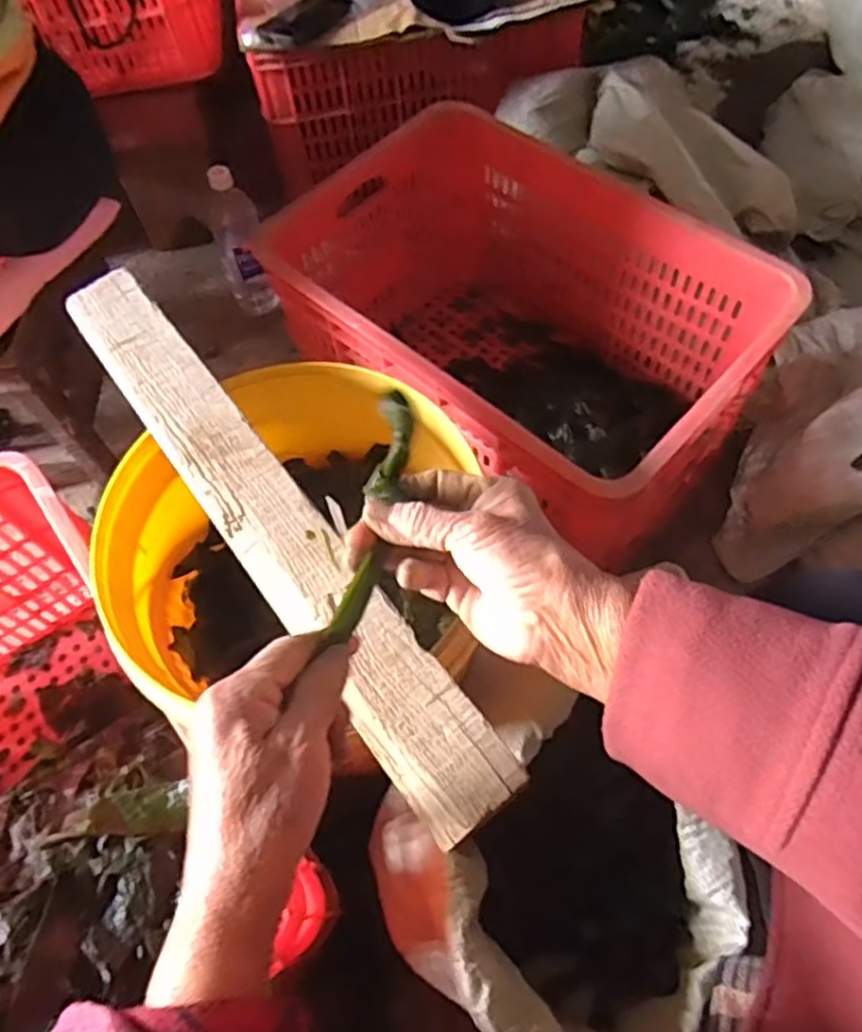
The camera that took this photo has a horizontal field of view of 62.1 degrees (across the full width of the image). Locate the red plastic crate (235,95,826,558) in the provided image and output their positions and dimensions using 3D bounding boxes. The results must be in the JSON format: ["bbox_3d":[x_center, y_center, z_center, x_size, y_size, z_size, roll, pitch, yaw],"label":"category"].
[{"bbox_3d":[0.090,-0.227,0.930,0.582,0.309,0.393,36,68,20],"label":"red plastic crate"}]

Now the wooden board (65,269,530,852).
[{"bbox_3d":[-0.124,-0.013,0.505,0.061,0.017,0.515,-34,65,-16],"label":"wooden board"}]

